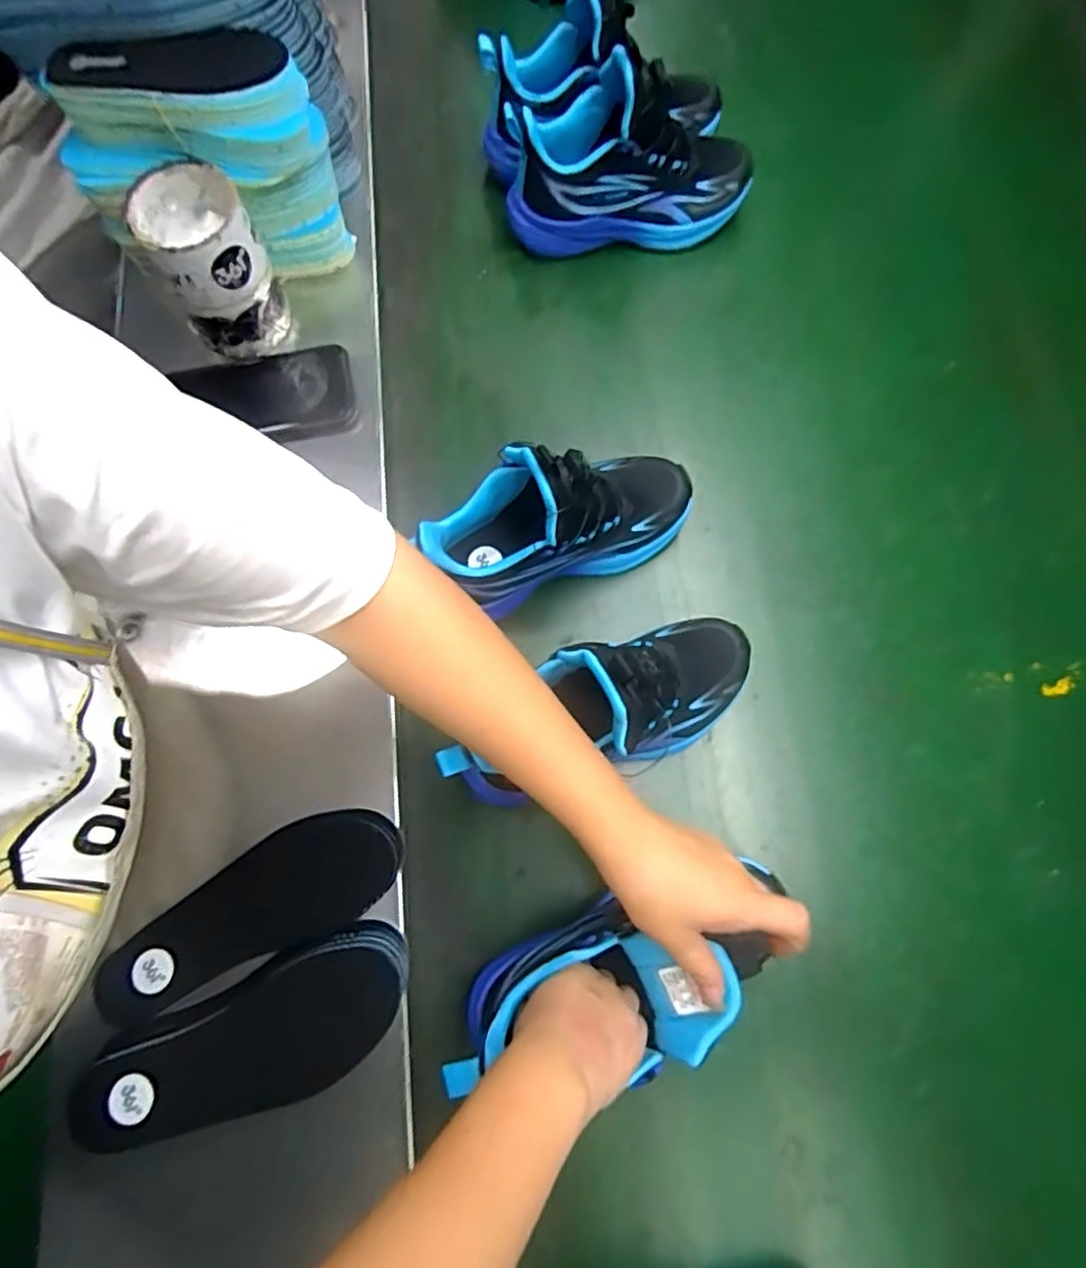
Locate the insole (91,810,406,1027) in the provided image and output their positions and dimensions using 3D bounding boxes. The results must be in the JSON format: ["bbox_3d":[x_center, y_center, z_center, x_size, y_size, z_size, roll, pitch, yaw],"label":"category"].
[{"bbox_3d":[-0.201,0.188,0.454,0.212,0.010,0.073,-24,71,-7],"label":"insole"}]

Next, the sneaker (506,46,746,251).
[{"bbox_3d":[0.076,-0.416,0.577,0.218,0.127,0.085,-6,75,-3],"label":"sneaker"}]

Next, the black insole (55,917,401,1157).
[{"bbox_3d":[-0.186,0.262,0.418,0.209,0.013,0.077,-24,68,-8],"label":"black insole"}]

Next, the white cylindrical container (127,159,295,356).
[{"bbox_3d":[-0.264,-0.298,0.534,0.075,0.110,0.085,-21,76,-7],"label":"white cylindrical container"}]

